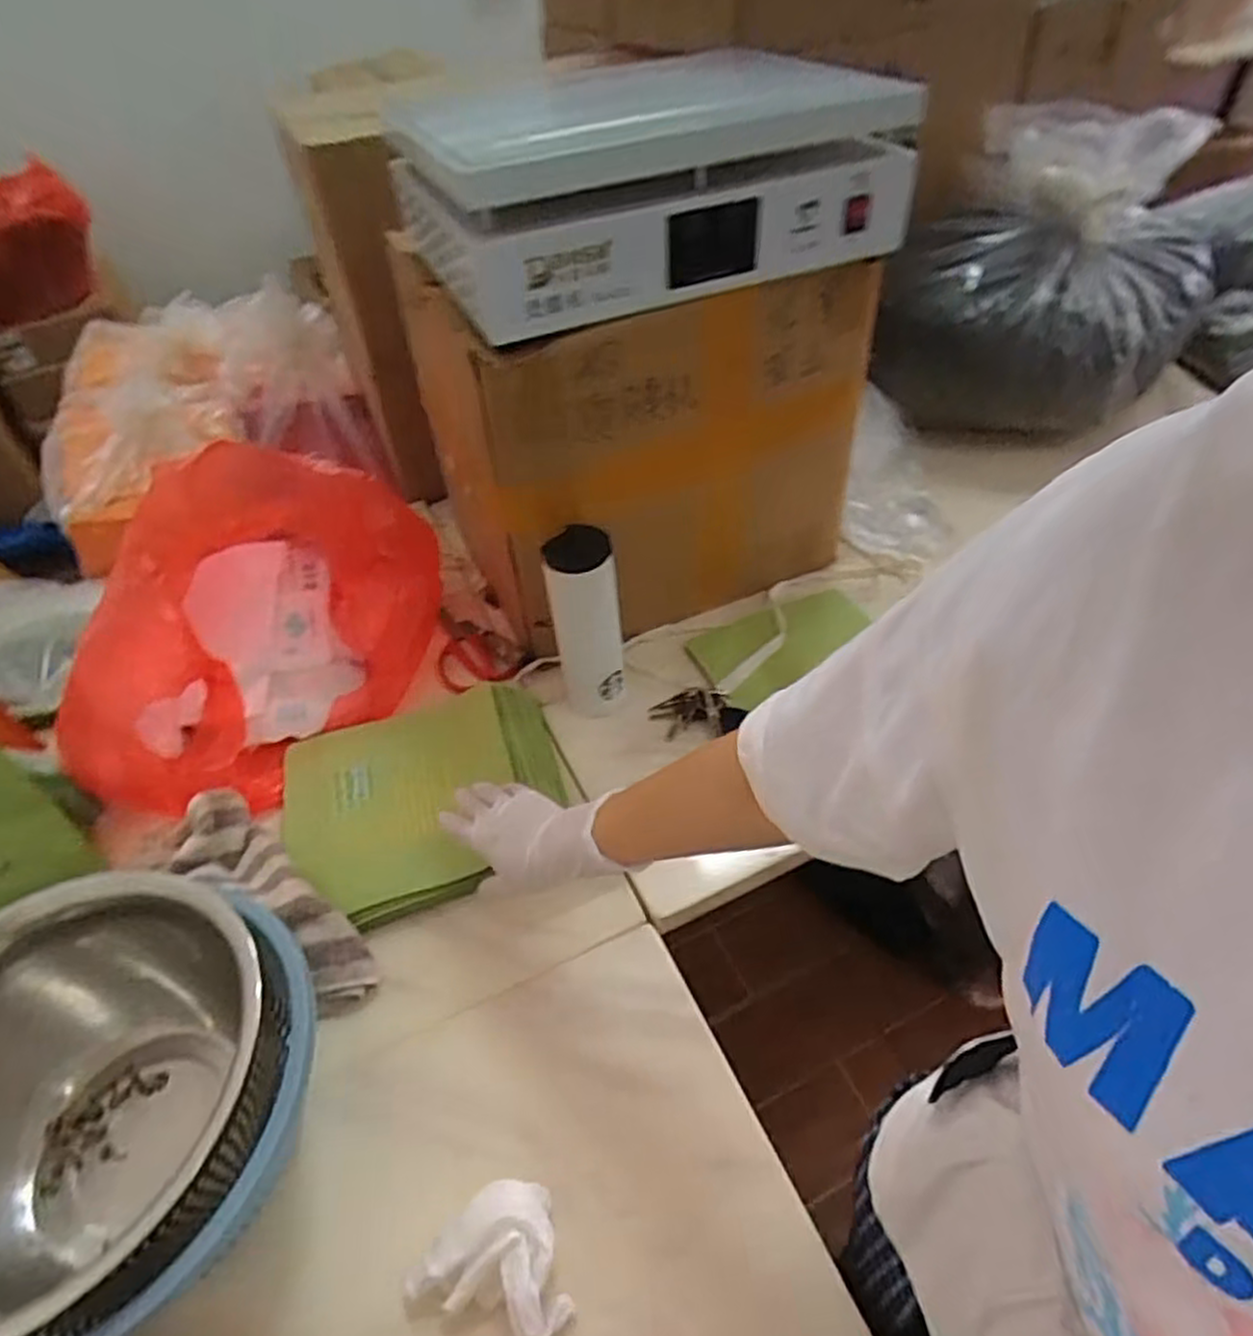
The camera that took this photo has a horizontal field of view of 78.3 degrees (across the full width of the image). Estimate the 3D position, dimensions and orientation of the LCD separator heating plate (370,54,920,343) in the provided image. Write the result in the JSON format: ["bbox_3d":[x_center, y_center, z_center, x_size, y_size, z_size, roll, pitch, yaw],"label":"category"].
[{"bbox_3d":[0.024,-0.451,0.709,0.417,0.129,0.214,-20,48,-14],"label":"LCD separator heating plate"}]

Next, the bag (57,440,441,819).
[{"bbox_3d":[-0.398,-0.055,0.821,0.262,0.240,0.380,8,48,12],"label":"bag"}]

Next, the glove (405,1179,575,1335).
[{"bbox_3d":[-0.096,0.401,0.508,0.103,0.043,0.085,-15,47,-9],"label":"glove"}]

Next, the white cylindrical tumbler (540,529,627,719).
[{"bbox_3d":[-0.041,-0.044,0.810,0.070,0.217,0.058,-11,46,-5],"label":"white cylindrical tumbler"}]

